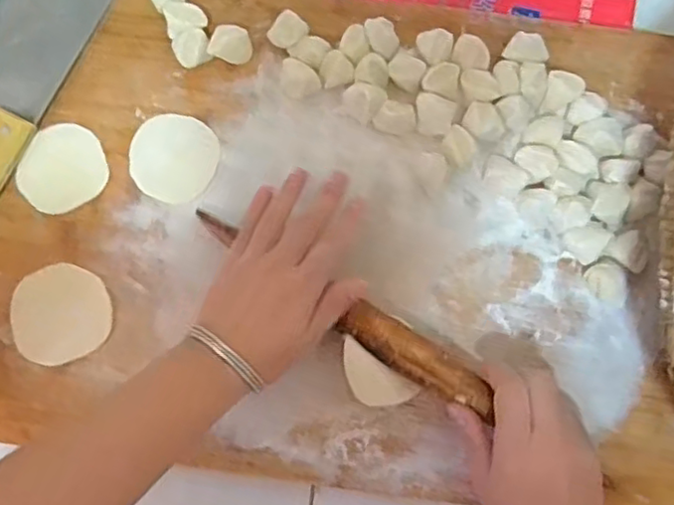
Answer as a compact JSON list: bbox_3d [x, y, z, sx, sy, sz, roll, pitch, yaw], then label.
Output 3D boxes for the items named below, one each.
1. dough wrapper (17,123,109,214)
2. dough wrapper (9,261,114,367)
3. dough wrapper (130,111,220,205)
[{"bbox_3d":[-0.208,-0.064,0.480,0.065,0.004,0.061,0,87,-3],"label":"dough wrapper"},{"bbox_3d":[-0.202,0.045,0.463,0.071,0.006,0.068,0,80,0],"label":"dough wrapper"},{"bbox_3d":[-0.123,-0.071,0.478,0.062,0.005,0.064,20,91,-2],"label":"dough wrapper"}]

